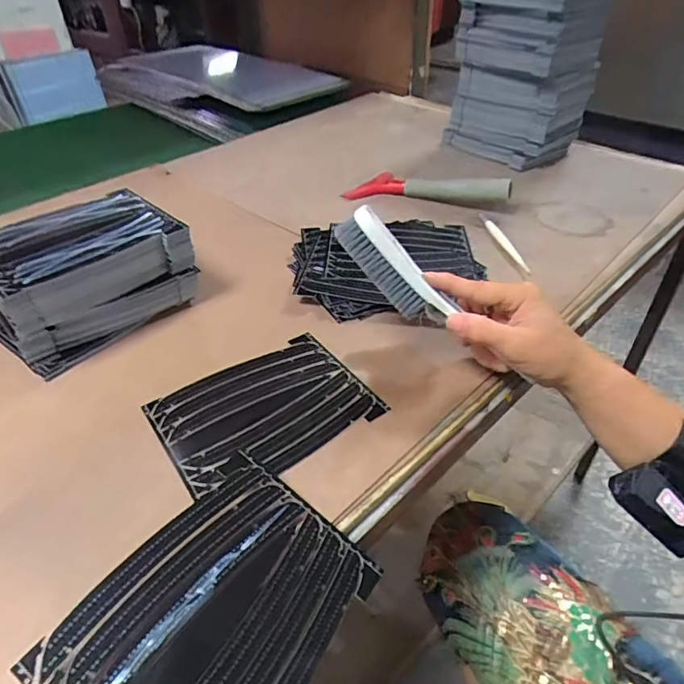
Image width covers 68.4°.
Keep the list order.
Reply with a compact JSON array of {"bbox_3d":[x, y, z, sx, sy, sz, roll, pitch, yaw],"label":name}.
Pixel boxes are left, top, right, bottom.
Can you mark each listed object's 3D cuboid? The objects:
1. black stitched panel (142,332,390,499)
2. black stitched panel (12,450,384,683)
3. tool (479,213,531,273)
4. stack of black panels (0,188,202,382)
[{"bbox_3d":[-0.061,0.052,0.402,0.157,0.007,0.122,-27,45,-28],"label":"black stitched panel"},{"bbox_3d":[-0.066,0.150,0.278,0.118,0.005,0.154,38,51,11],"label":"black stitched panel"},{"bbox_3d":[0.193,-0.120,0.599,0.016,0.005,0.126,-11,42,-10],"label":"tool"},{"bbox_3d":[-0.244,-0.064,0.479,0.174,0.085,0.125,-32,52,-33],"label":"stack of black panels"}]

